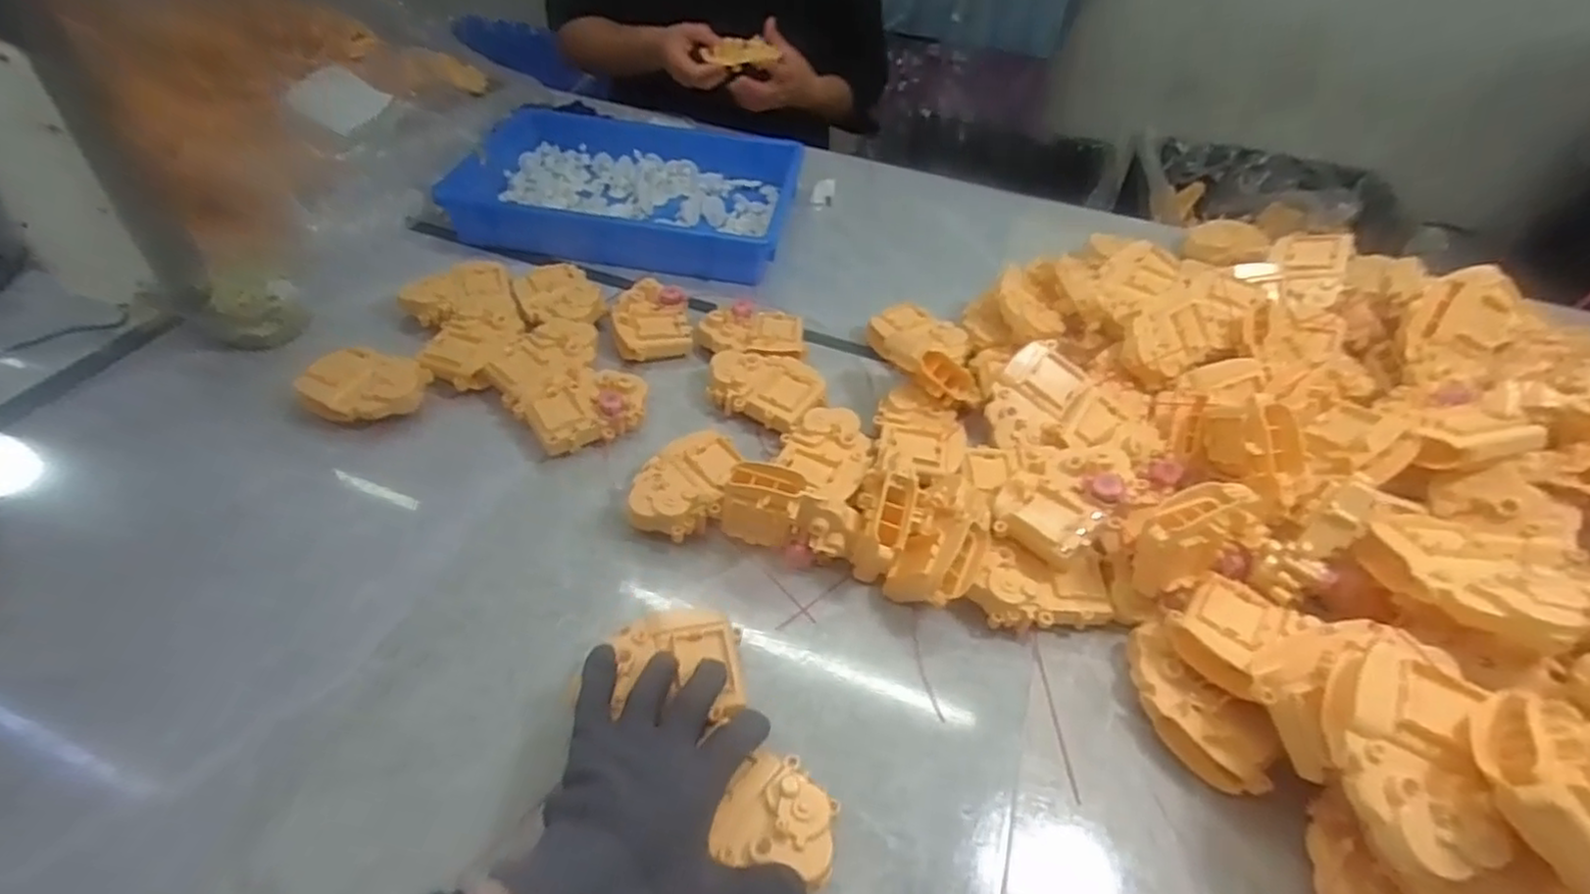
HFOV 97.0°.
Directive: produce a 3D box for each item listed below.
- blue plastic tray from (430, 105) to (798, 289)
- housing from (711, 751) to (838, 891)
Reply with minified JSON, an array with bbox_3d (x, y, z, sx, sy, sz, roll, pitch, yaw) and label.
[{"bbox_3d":[-0.192,-0.317,0.852,0.375,0.063,0.253,7,46,3],"label":"blue plastic tray"},{"bbox_3d":[-0.006,0.190,0.369,0.059,0.013,0.058,14,46,9],"label":"housing"}]

